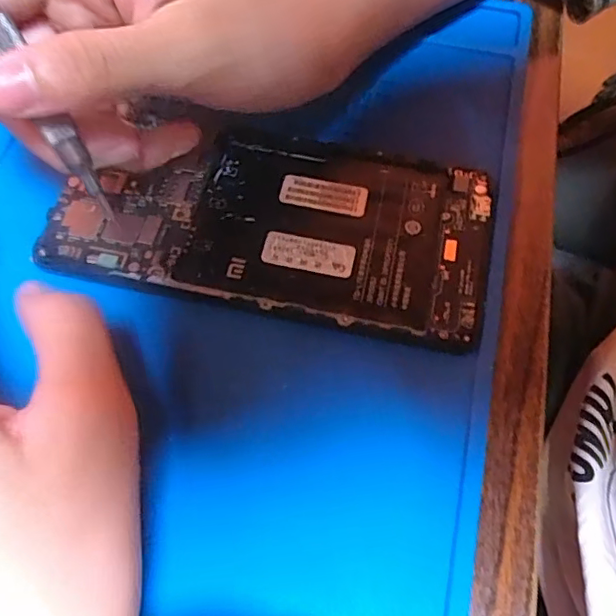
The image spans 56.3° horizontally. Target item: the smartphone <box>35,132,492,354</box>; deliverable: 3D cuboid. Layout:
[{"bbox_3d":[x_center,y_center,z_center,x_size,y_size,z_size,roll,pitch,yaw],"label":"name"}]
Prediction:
[{"bbox_3d":[-0.012,-0.032,0.199,0.143,0.005,0.073,12,65,3],"label":"smartphone"}]

